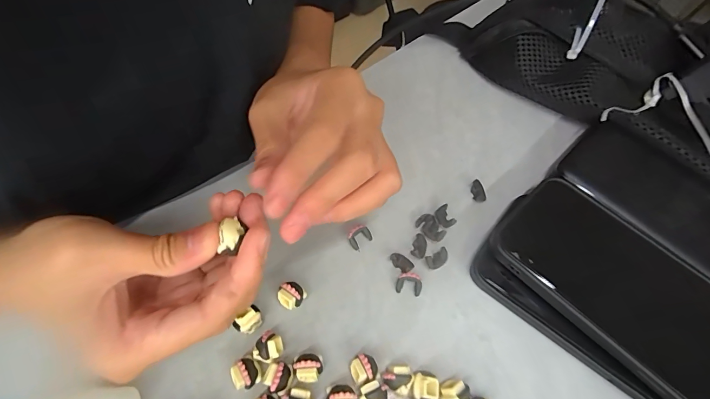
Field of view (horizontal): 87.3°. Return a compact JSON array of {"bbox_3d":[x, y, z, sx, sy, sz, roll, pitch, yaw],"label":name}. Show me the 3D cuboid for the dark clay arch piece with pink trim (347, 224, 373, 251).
[{"bbox_3d":[0.003,0.025,0.252,0.015,0.010,0.012,-32,68,-20],"label":"dark clay arch piece with pink trim"}]

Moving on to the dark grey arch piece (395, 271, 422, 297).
[{"bbox_3d":[0.034,0.053,0.237,0.015,0.009,0.012,12,61,3],"label":"dark grey arch piece"}]

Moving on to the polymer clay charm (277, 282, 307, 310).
[{"bbox_3d":[-0.039,0.060,0.227,0.014,0.017,0.015,2,61,-3],"label":"polymer clay charm"}]

